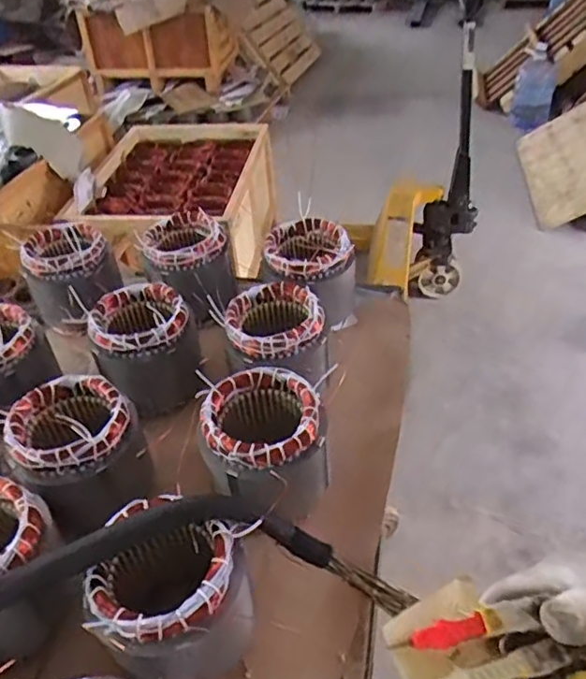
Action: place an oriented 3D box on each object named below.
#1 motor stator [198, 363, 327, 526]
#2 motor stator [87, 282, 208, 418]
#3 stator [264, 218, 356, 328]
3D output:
[{"bbox_3d":[-0.035,0.142,0.744,0.141,0.154,0.143,0,39,0],"label":"motor stator"},{"bbox_3d":[-0.225,0.017,0.928,0.150,0.161,0.150,-12,40,-14],"label":"motor stator"},{"bbox_3d":[0.026,-0.111,1.017,0.140,0.149,0.135,0,39,0],"label":"stator"}]

